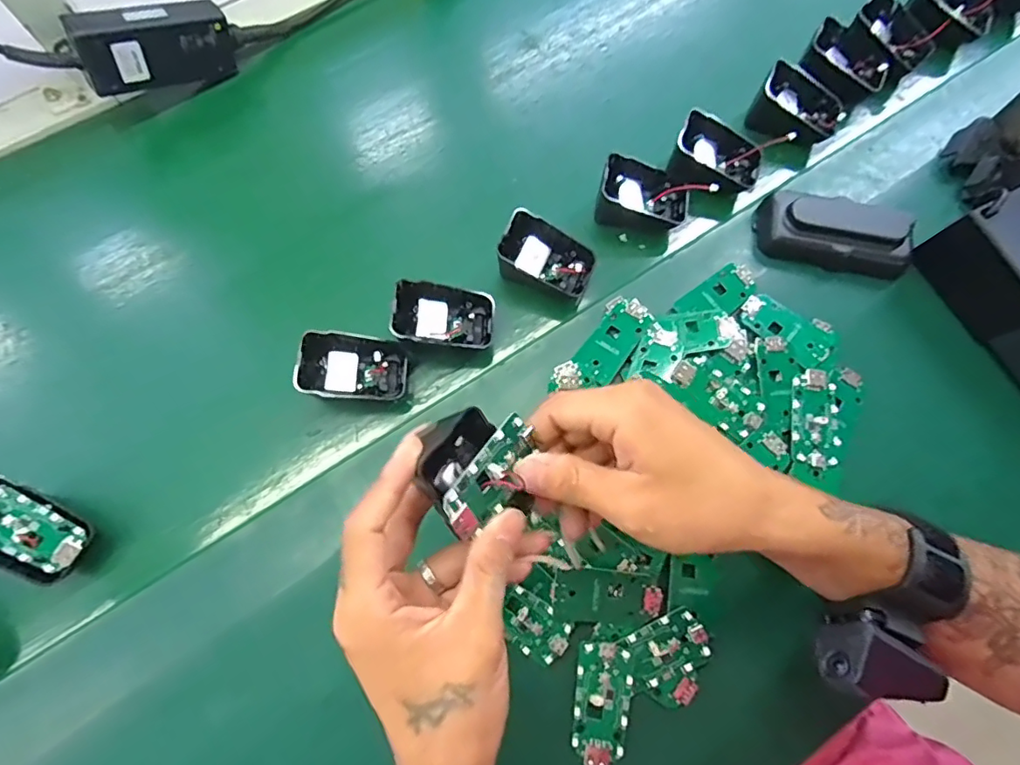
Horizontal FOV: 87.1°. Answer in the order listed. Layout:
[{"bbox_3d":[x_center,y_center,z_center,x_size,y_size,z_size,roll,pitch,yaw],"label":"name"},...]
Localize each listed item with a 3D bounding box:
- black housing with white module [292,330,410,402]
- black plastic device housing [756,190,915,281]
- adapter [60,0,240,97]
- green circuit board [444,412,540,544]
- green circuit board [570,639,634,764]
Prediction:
[{"bbox_3d":[-0.106,-0.010,0.362,0.071,0.019,0.044,5,80,-28],"label":"black housing with white module"},{"bbox_3d":[0.239,-0.110,0.394,0.105,0.030,0.050,6,71,7],"label":"black plastic device housing"},{"bbox_3d":[-0.292,-0.278,0.446,0.117,0.054,0.026,-31,70,-31],"label":"adapter"},{"bbox_3d":[-0.007,0.045,0.253,0.008,0.029,0.060,0,40,47],"label":"green circuit board"},{"bbox_3d":[0.053,0.182,0.305,0.031,0.011,0.064,7,70,4],"label":"green circuit board"}]

